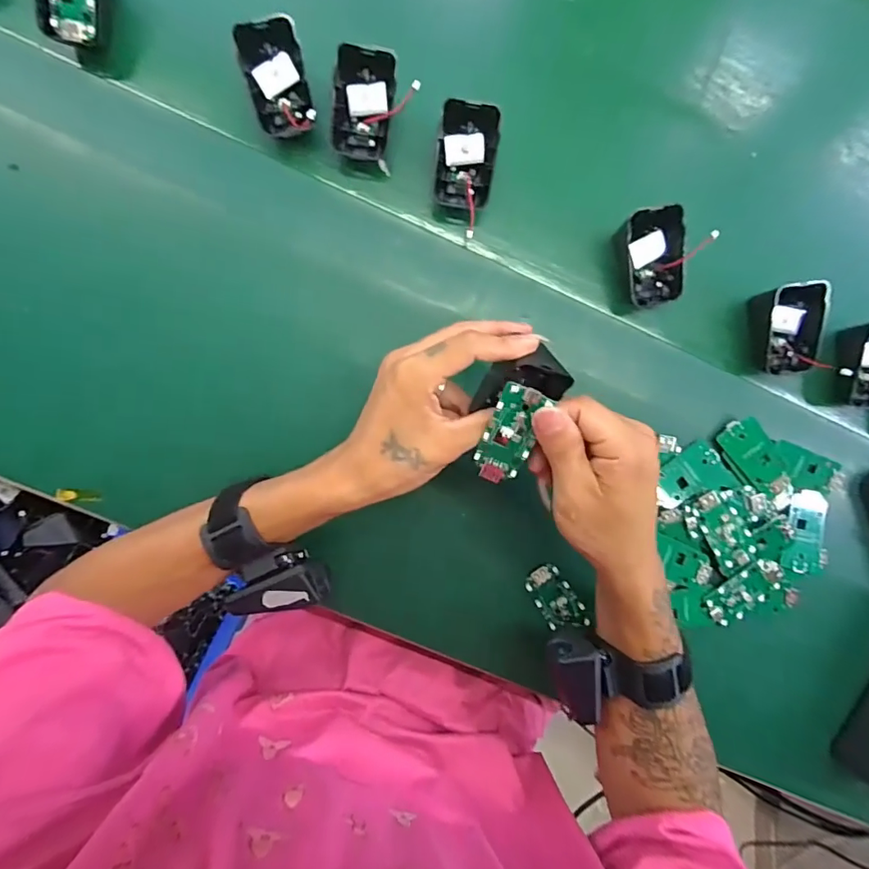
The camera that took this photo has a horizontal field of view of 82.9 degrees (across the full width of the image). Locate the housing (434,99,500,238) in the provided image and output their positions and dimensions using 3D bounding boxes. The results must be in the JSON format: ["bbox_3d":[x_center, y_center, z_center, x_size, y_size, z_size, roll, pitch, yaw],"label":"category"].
[{"bbox_3d":[0.019,-0.194,0.367,0.046,0.046,0.083,10,87,-4],"label":"housing"}]

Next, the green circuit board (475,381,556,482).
[{"bbox_3d":[0.046,0.001,0.299,0.029,0.004,0.064,23,116,3],"label":"green circuit board"}]

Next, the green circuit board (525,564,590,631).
[{"bbox_3d":[0.096,0.130,0.388,0.031,0.009,0.059,-32,90,-5],"label":"green circuit board"}]

